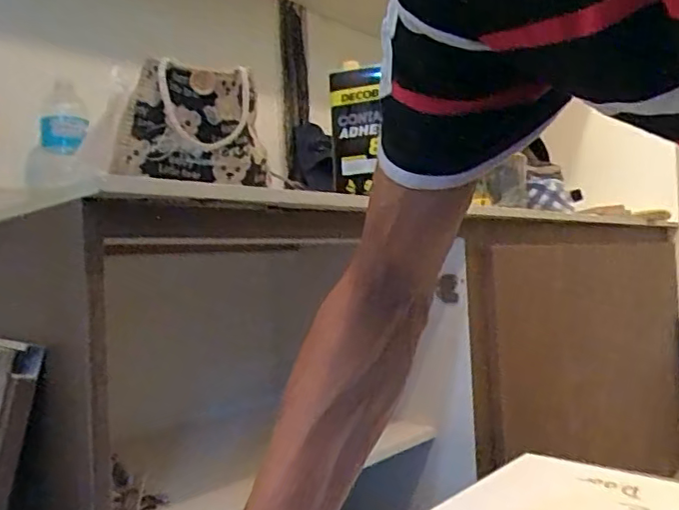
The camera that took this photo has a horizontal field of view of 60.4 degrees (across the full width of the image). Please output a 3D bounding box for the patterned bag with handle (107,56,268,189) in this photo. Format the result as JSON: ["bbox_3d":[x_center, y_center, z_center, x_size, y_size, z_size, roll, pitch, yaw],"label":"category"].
[{"bbox_3d":[-0.191,-0.164,0.735,0.191,0.132,0.083,-3,-1,-10],"label":"patterned bag with handle"}]

